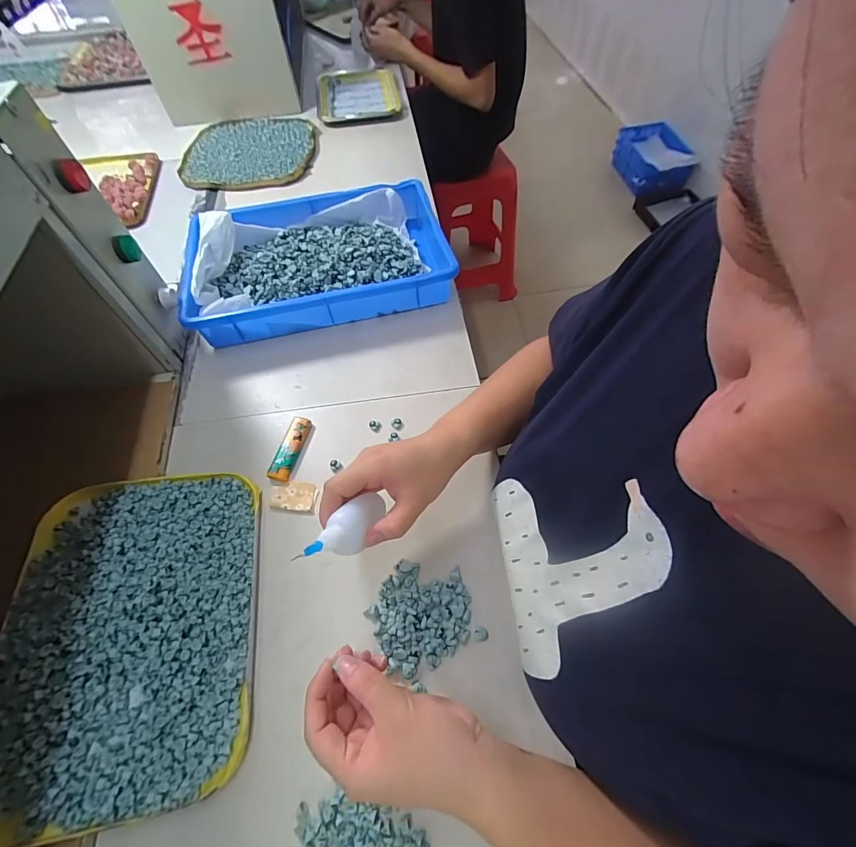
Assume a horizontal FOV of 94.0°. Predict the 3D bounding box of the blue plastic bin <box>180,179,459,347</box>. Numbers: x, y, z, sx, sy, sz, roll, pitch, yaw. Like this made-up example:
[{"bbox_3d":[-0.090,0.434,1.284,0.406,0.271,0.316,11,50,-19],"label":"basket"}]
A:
[{"bbox_3d":[-0.159,-0.243,0.590,0.358,0.064,0.241,-12,59,-5],"label":"blue plastic bin"}]

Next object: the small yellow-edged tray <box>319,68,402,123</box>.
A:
[{"bbox_3d":[-0.162,-0.777,0.932,0.178,0.016,0.260,-7,57,-5],"label":"small yellow-edged tray"}]

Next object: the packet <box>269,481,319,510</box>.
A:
[{"bbox_3d":[-0.146,0.077,0.431,0.050,0.005,0.031,3,59,4],"label":"packet"}]

